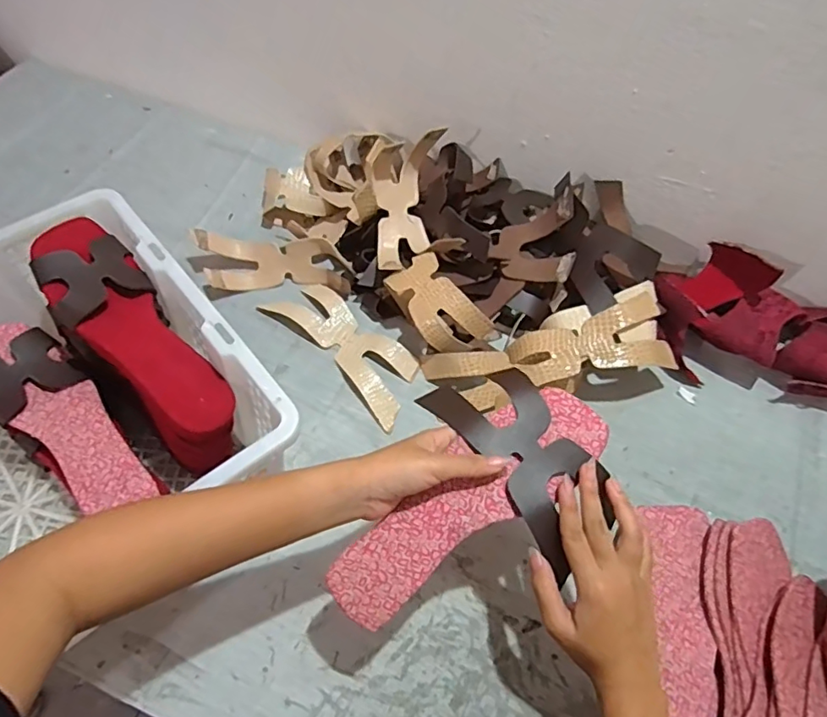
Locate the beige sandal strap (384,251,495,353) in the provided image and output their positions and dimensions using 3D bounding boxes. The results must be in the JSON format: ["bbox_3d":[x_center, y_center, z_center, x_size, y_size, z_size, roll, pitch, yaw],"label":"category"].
[{"bbox_3d":[0.025,-0.065,0.627,0.071,0.051,0.122,-33,65,-20],"label":"beige sandal strap"}]

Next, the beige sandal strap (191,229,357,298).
[{"bbox_3d":[-0.173,-0.118,0.692,0.187,0.039,0.062,1,59,-1],"label":"beige sandal strap"}]

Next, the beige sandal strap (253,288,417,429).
[{"bbox_3d":[-0.080,-0.017,0.663,0.214,0.017,0.083,38,65,19],"label":"beige sandal strap"}]

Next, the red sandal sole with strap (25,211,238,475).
[{"bbox_3d":[-0.254,-0.018,0.514,0.084,0.091,0.246,-38,67,-22],"label":"red sandal sole with strap"}]

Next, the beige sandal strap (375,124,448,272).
[{"bbox_3d":[-0.013,-0.187,0.667,0.070,0.057,0.161,7,95,3],"label":"beige sandal strap"}]

